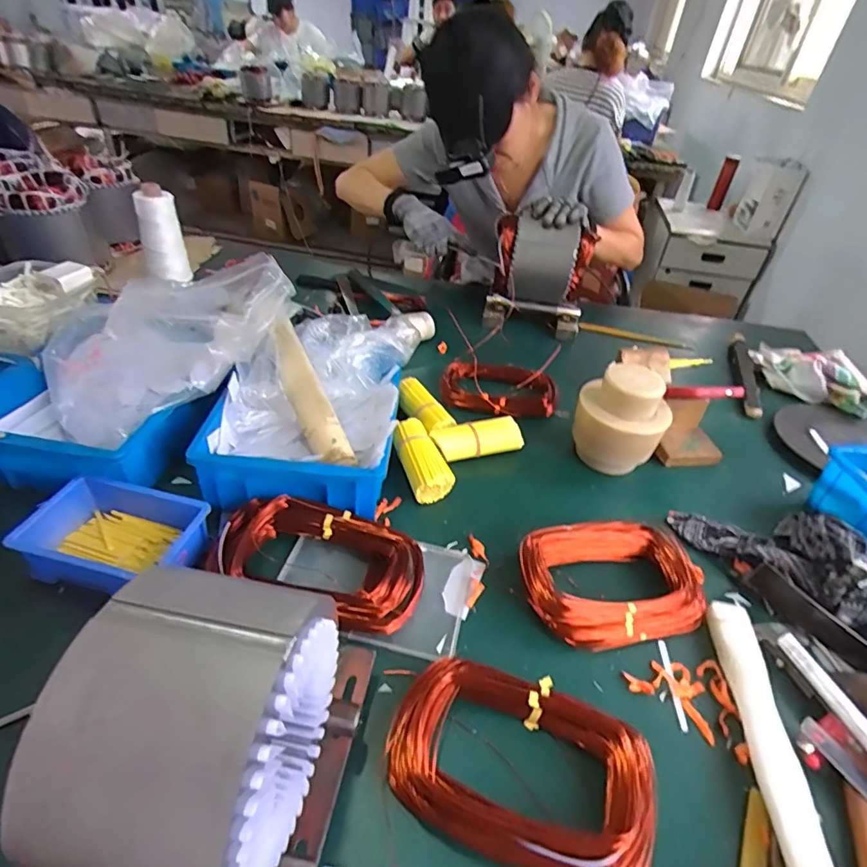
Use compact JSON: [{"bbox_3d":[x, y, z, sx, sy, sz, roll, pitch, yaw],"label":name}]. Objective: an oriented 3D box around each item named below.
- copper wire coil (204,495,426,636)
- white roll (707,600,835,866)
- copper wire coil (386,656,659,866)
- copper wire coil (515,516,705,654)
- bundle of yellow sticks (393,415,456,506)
[{"bbox_3d":[-0.110,0.120,0.502,0.207,0.044,0.123,17,40,13],"label":"copper wire coil"},{"bbox_3d":[0.264,0.265,0.391,0.034,0.029,0.297,9,39,4],"label":"white roll"},{"bbox_3d":[0.063,0.242,0.384,0.191,0.040,0.126,12,40,8],"label":"copper wire coil"},{"bbox_3d":[0.186,0.150,0.521,0.193,0.054,0.121,-4,40,-12],"label":"copper wire coil"},{"bbox_3d":[-0.016,0.036,0.630,0.054,0.049,0.111,-8,41,-17],"label":"bundle of yellow sticks"}]

